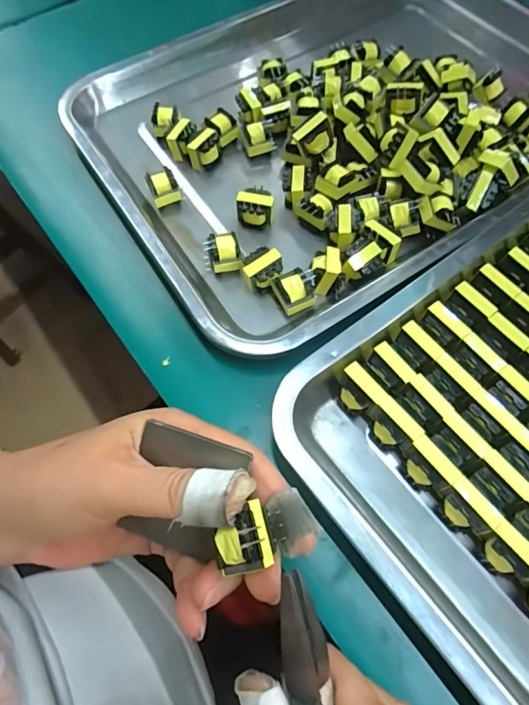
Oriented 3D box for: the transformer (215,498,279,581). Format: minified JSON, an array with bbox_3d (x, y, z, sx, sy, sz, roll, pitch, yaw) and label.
[{"bbox_3d":[-0.007,0.069,0.162,0.024,0.016,0.021,-20,64,-8],"label":"transformer"}]

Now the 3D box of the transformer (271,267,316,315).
[{"bbox_3d":[0.019,-0.034,0.264,0.023,0.022,0.024,-19,64,-7],"label":"transformer"}]

